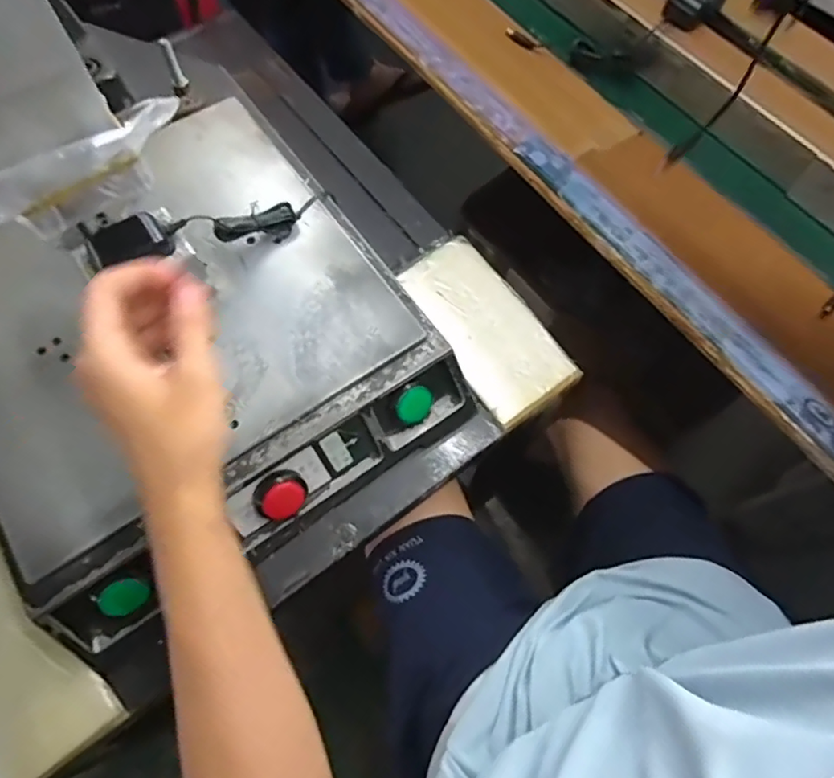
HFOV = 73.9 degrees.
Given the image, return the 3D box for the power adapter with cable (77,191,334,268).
[{"bbox_3d":[-0.167,-0.145,0.491,0.218,0.028,0.051,-26,68,-39],"label":"power adapter with cable"}]

